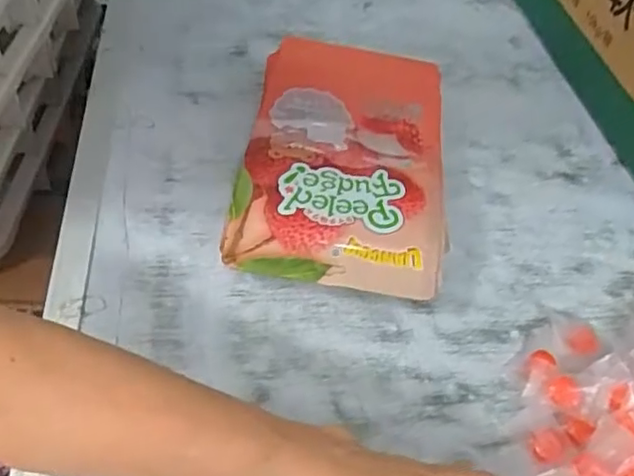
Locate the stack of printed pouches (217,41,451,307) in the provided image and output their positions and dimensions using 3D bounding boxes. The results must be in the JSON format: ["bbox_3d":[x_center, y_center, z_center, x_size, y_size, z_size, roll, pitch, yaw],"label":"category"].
[{"bbox_3d":[0.025,-0.077,0.531,0.162,0.036,0.281,7,52,-1],"label":"stack of printed pouches"}]

